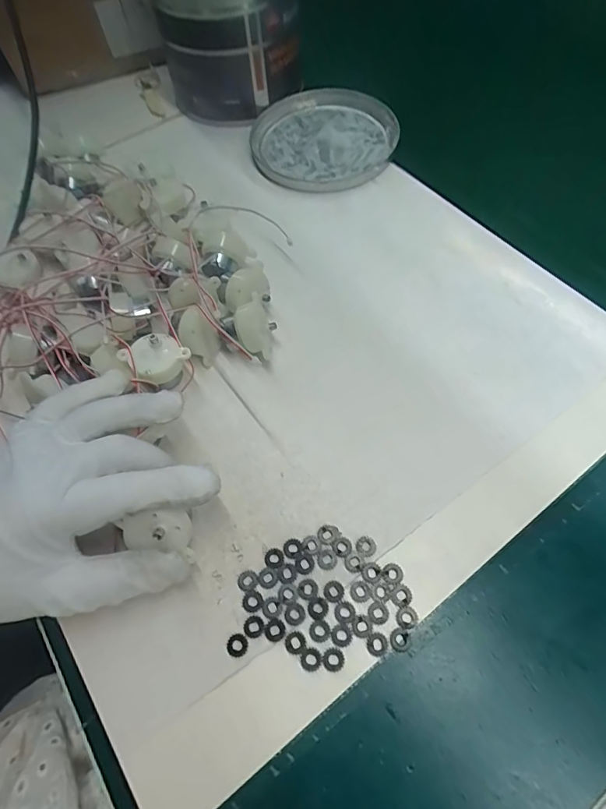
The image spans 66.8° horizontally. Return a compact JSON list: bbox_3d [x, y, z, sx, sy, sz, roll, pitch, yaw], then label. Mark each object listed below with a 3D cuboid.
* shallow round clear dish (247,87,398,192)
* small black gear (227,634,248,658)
[{"bbox_3d":[0.019,-0.242,0.419,0.127,0.016,0.135,-1,61,2],"label":"shallow round clear dish"},{"bbox_3d":[-0.033,0.118,0.226,0.010,0.004,0.010,-2,61,2],"label":"small black gear"}]

